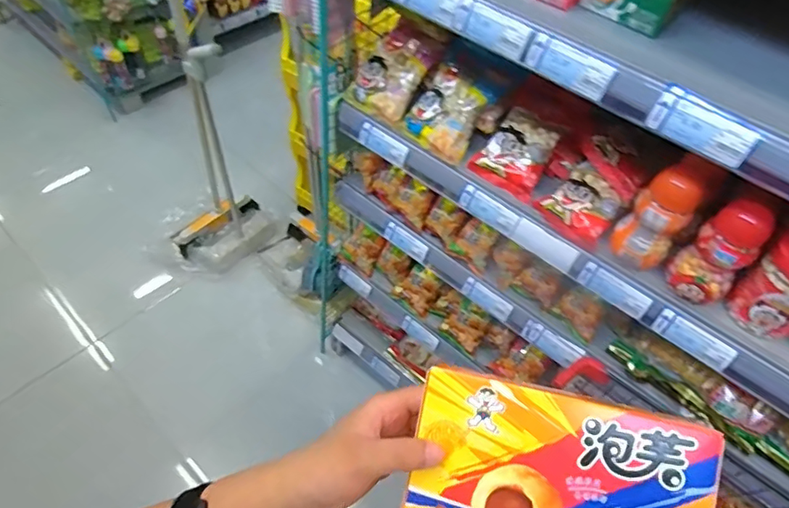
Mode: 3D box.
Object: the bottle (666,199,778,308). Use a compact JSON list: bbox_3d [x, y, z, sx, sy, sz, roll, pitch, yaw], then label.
[{"bbox_3d":[0.380,0.002,0.613,0.055,0.129,0.066,-31,62,-25],"label":"bottle"}]

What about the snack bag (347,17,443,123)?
[{"bbox_3d":[0.005,-0.300,0.852,0.113,0.041,0.152,38,92,21],"label":"snack bag"}]

